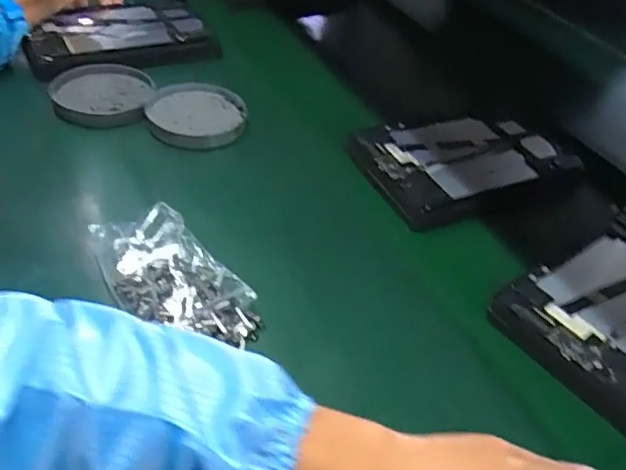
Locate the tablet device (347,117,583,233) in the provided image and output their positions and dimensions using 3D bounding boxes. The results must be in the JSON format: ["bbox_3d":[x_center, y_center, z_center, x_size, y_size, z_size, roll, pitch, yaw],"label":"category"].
[{"bbox_3d":[0.173,-0.088,0.658,0.247,0.026,0.146,-14,51,-23],"label":"tablet device"}]

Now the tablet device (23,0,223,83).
[{"bbox_3d":[-0.269,-0.281,0.800,0.251,0.029,0.158,-19,48,-26],"label":"tablet device"}]

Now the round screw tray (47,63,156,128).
[{"bbox_3d":[-0.257,-0.173,0.688,0.118,0.020,0.118,-3,43,-11],"label":"round screw tray"}]

